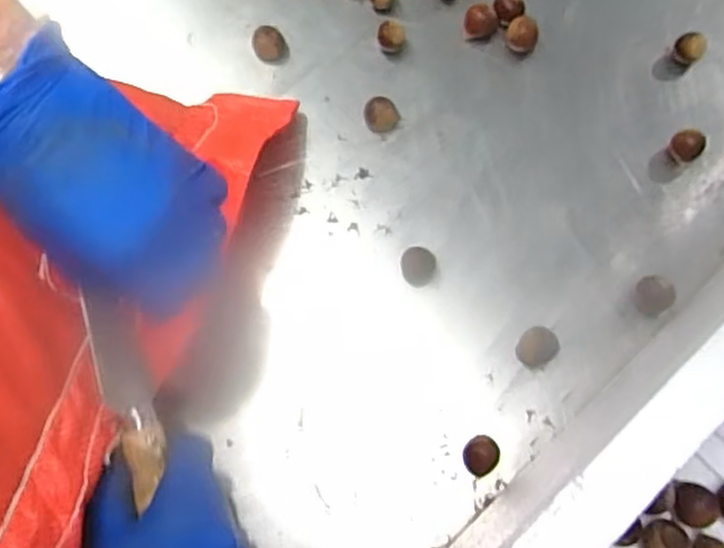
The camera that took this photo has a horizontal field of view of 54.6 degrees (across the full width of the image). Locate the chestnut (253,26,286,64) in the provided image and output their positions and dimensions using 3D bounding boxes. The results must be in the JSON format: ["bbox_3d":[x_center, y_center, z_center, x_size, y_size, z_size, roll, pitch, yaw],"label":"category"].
[{"bbox_3d":[-0.068,-0.168,0.515,0.023,0.014,0.023,0,72,1],"label":"chestnut"}]

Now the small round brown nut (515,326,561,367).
[{"bbox_3d":[0.109,0.047,0.438,0.025,0.016,0.023,0,72,1],"label":"small round brown nut"}]

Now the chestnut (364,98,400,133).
[{"bbox_3d":[0.014,-0.112,0.495,0.025,0.013,0.022,1,72,2],"label":"chestnut"}]

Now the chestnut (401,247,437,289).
[{"bbox_3d":[0.037,-0.005,0.460,0.022,0.012,0.024,0,72,1],"label":"chestnut"}]

